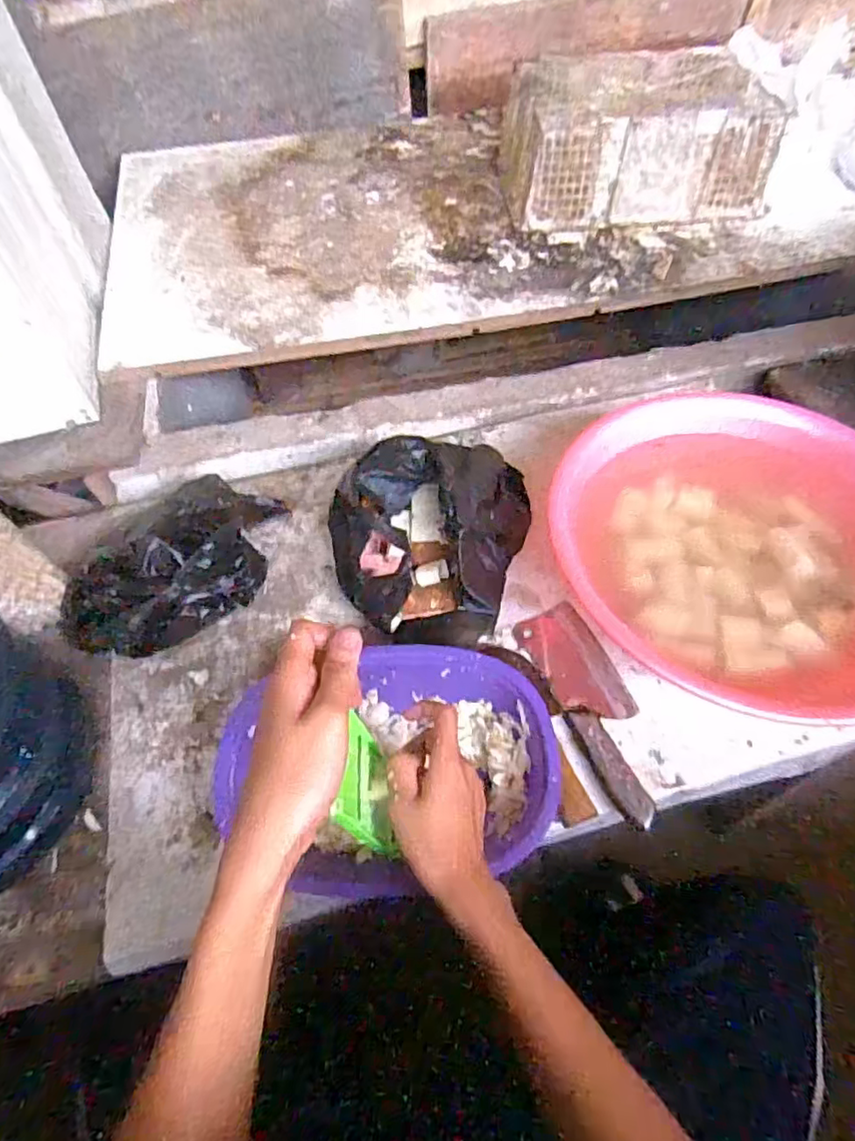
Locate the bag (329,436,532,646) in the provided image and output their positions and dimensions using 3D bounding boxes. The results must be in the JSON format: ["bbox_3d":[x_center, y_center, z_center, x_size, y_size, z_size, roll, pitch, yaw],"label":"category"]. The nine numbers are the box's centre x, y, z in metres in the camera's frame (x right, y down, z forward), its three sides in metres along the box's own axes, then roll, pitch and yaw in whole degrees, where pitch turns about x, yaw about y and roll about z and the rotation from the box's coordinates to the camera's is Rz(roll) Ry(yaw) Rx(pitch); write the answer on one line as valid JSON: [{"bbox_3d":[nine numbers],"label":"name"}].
[{"bbox_3d":[0.004,-0.061,0.694,0.207,0.129,0.254,16,58,13],"label":"bag"}]

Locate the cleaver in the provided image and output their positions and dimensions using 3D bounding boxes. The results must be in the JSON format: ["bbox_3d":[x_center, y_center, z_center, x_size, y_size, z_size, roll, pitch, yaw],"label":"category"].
[{"bbox_3d":[0.179,0.140,0.630,0.079,0.025,0.240,-20,57,-10],"label":"cleaver"}]

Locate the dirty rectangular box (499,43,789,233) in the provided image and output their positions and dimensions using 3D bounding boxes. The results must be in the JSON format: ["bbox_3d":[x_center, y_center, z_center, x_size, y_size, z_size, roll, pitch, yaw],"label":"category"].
[{"bbox_3d":[0.370,-0.809,1.114,0.440,0.170,0.321,-5,56,0],"label":"dirty rectangular box"}]

